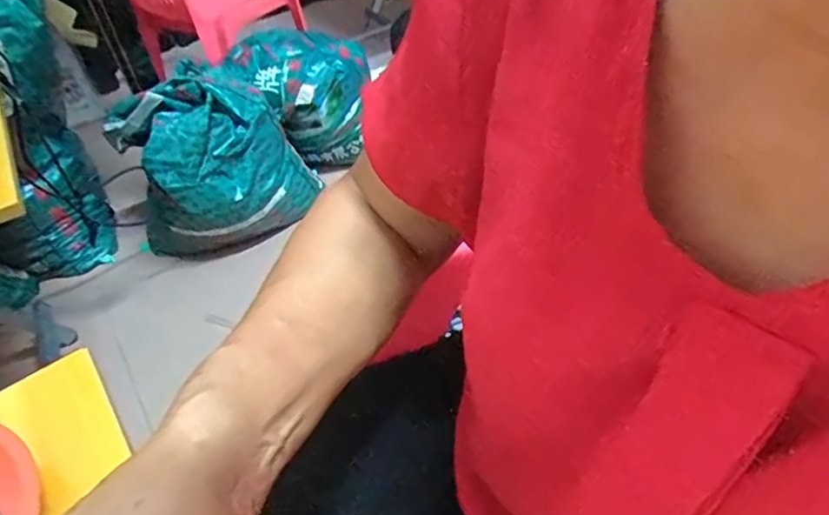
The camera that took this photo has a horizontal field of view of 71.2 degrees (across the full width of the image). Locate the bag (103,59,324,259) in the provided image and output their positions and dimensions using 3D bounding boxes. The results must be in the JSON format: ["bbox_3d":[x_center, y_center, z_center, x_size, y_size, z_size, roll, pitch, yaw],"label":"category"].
[{"bbox_3d":[-0.430,-0.189,1.203,0.219,0.337,0.383,21,49,28],"label":"bag"}]

